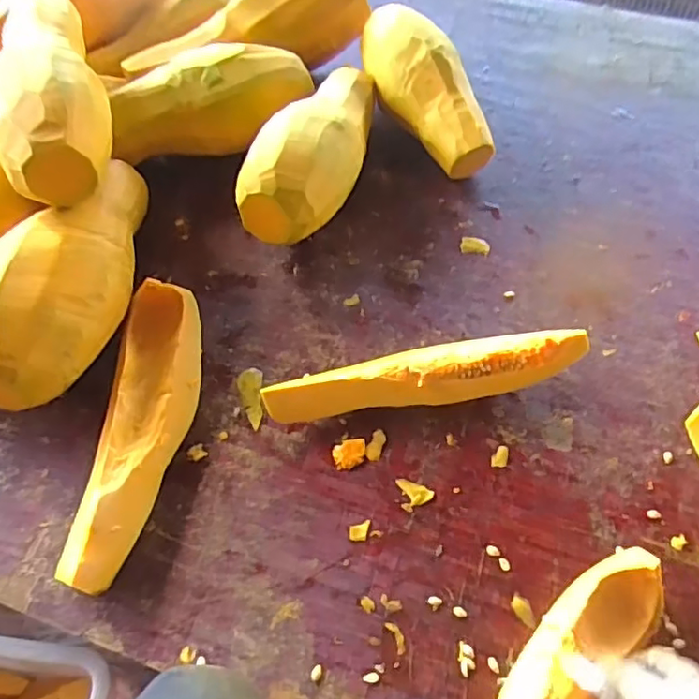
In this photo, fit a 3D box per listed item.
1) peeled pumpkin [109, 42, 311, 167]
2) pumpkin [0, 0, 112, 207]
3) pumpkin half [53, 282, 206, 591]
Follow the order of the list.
[{"bbox_3d":[-0.178,-0.314,0.749,0.250,0.088,0.091,-24,59,-14],"label":"peeled pumpkin"},{"bbox_3d":[-0.322,-0.284,0.629,0.113,0.094,0.285,-16,58,-10],"label":"pumpkin"},{"bbox_3d":[-0.207,0.075,0.587,0.087,0.048,0.308,3,60,4],"label":"pumpkin half"}]

